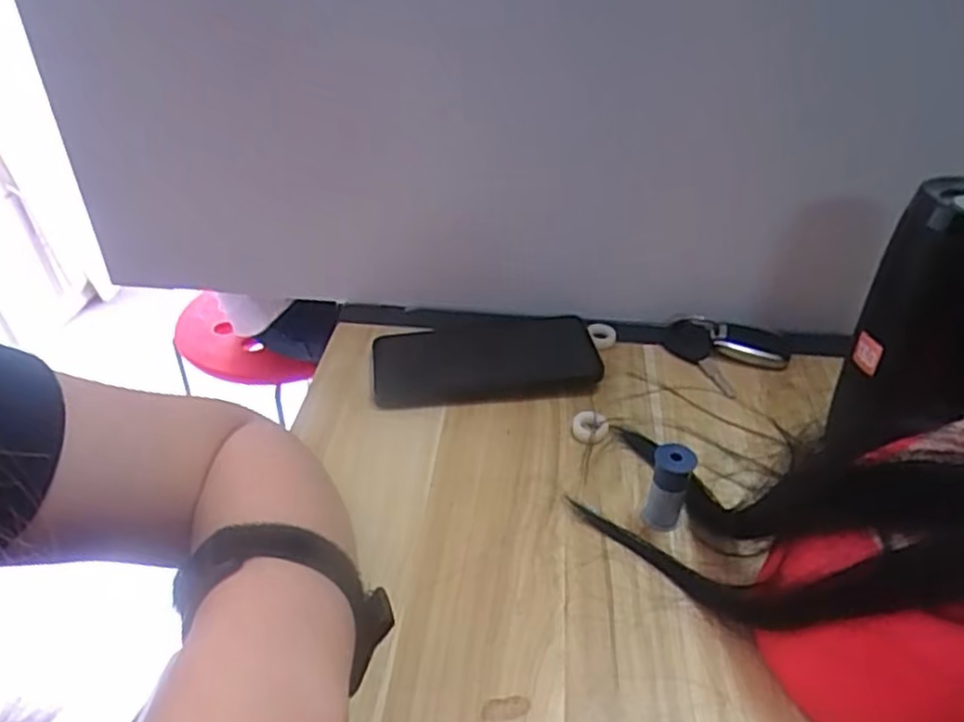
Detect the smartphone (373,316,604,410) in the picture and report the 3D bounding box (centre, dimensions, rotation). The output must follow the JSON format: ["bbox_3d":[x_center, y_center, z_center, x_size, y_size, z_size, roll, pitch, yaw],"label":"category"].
[{"bbox_3d":[0.004,-0.002,0.517,0.162,0.013,0.081,-4,38,-5],"label":"smartphone"}]

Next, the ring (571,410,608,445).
[{"bbox_3d":[0.071,0.044,0.463,0.023,0.007,0.024,0,37,0],"label":"ring"}]

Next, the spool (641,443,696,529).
[{"bbox_3d":[0.104,0.069,0.394,0.020,0.052,0.020,0,37,0],"label":"spool"}]

